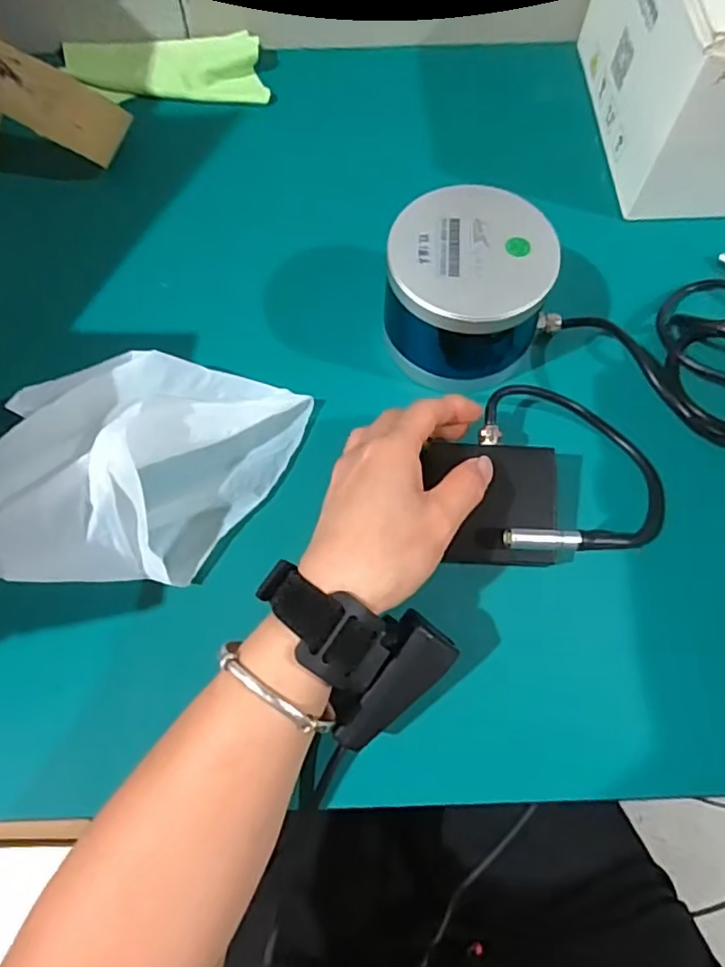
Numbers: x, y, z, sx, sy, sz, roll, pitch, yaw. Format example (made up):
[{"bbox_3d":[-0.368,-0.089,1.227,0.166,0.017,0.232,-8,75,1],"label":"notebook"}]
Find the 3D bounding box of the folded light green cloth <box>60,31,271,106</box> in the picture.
[{"bbox_3d":[-0.166,-0.348,0.515,0.171,0.024,0.069,2,68,1],"label":"folded light green cloth"}]

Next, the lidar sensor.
[{"bbox_3d":[0.069,-0.117,0.384,0.100,0.079,0.094,0,68,0],"label":"lidar sensor"}]

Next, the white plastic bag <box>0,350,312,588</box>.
[{"bbox_3d":[-0.138,-0.009,0.353,0.183,0.058,0.141,7,68,3],"label":"white plastic bag"}]

